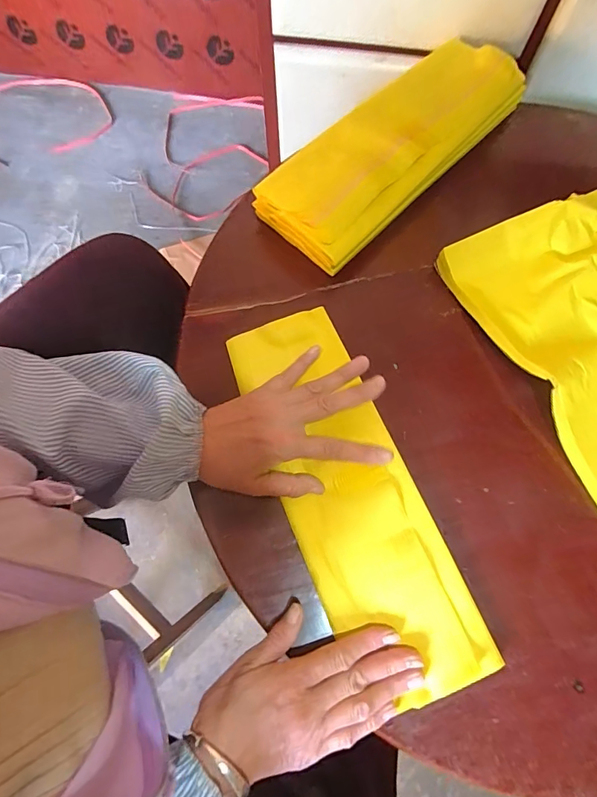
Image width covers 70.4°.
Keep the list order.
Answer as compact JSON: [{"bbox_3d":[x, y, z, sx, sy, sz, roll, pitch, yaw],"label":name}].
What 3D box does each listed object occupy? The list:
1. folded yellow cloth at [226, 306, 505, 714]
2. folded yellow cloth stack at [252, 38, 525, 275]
[{"bbox_3d":[0.044,0.083,0.388,0.120,0.021,0.351,-25,75,-5],"label":"folded yellow cloth"},{"bbox_3d":[0.118,-0.298,0.485,0.123,0.053,0.363,44,78,12],"label":"folded yellow cloth stack"}]

